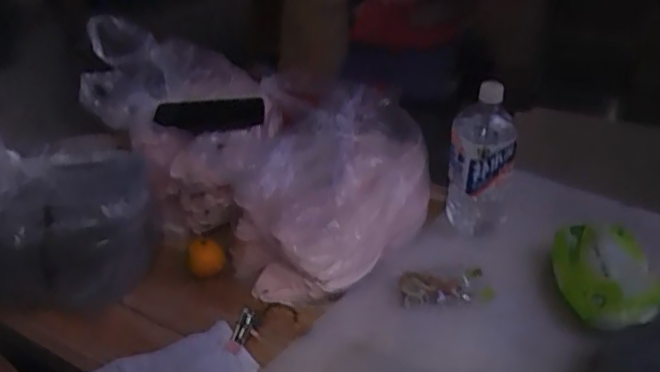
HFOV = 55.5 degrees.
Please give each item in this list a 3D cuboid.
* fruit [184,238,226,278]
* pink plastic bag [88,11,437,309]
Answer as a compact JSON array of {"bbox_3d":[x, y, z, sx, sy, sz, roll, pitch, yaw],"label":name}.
[{"bbox_3d":[-0.161,0.089,0.812,0.050,0.038,0.041,-8,31,-14],"label":"fruit"},{"bbox_3d":[-0.101,-0.064,0.911,0.512,0.251,0.291,22,36,33],"label":"pink plastic bag"}]

